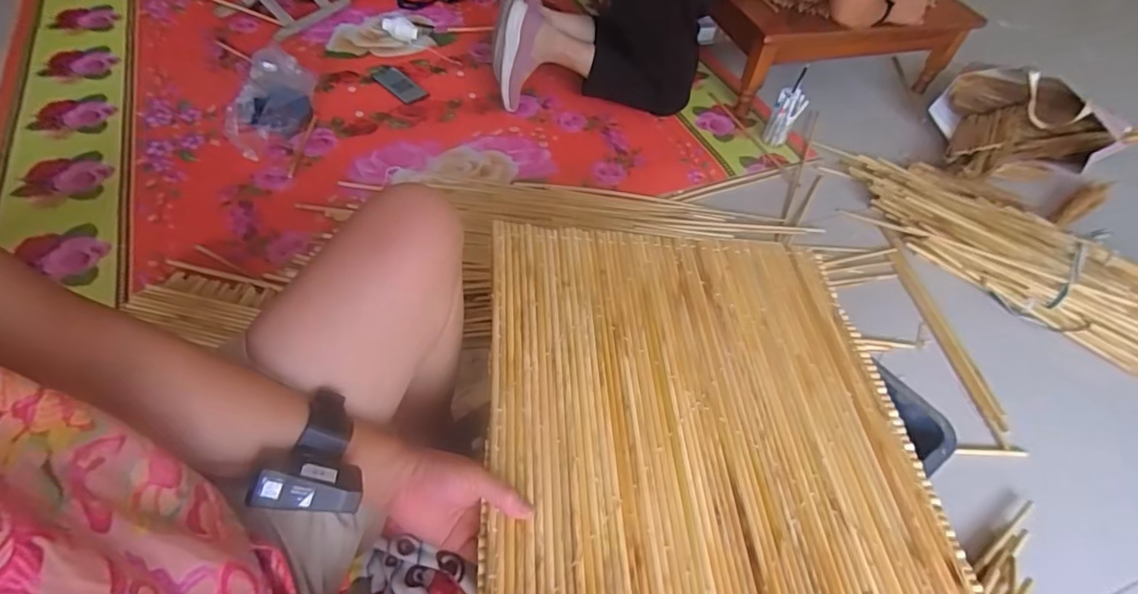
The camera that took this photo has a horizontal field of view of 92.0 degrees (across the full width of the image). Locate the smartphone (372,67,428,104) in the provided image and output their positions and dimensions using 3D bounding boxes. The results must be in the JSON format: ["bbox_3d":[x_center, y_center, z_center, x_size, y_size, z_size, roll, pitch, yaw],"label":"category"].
[{"bbox_3d":[-0.442,-0.559,1.448,0.167,0.014,0.072,35,57,20],"label":"smartphone"}]

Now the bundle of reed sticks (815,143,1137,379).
[{"bbox_3d":[1.033,-0.070,1.160,0.991,0.099,0.307,38,59,22],"label":"bundle of reed sticks"}]

